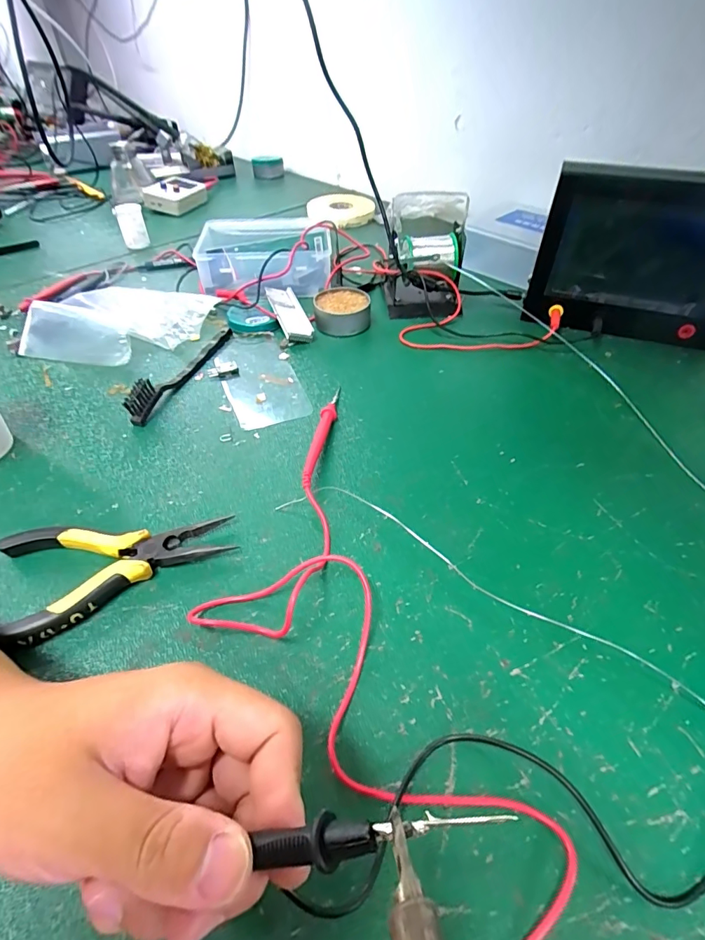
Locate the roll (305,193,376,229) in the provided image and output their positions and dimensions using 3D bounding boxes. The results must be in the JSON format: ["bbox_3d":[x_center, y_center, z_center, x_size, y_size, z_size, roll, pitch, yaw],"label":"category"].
[{"bbox_3d":[-0.020,-0.444,0.782,0.103,0.024,0.107,0,47,0],"label":"roll"}]

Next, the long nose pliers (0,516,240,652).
[{"bbox_3d":[-0.155,0.063,0.303,0.141,0.019,0.079,-14,48,-13],"label":"long nose pliers"}]

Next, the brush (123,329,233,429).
[{"bbox_3d":[-0.165,-0.106,0.453,0.015,0.032,0.163,16,49,15],"label":"brush"}]

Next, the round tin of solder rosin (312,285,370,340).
[{"bbox_3d":[-0.011,-0.185,0.533,0.062,0.030,0.064,0,47,0],"label":"round tin of solder rosin"}]

